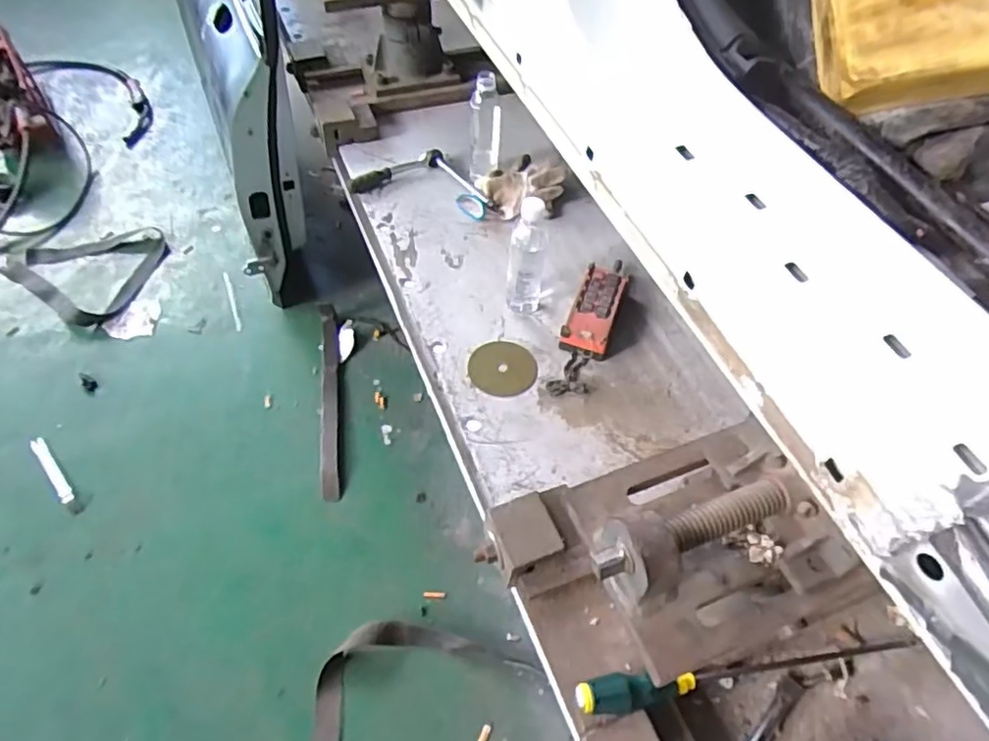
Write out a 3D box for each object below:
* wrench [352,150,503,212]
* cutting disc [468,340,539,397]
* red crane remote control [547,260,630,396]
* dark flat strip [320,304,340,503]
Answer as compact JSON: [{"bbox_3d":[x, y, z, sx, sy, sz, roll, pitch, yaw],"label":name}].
[{"bbox_3d":[-0.126,-0.386,1.252,0.297,0.028,0.146,12,54,6],"label":"wrench"},{"bbox_3d":[0.013,-0.003,0.951,0.101,0.004,0.099,0,53,0],"label":"cutting disc"},{"bbox_3d":[0.153,-0.081,0.988,0.076,0.043,0.290,17,54,10],"label":"red crane remote control"},{"bbox_3d":[-0.395,0.051,1.512,0.041,0.014,0.565,-6,54,-8],"label":"dark flat strip"}]

